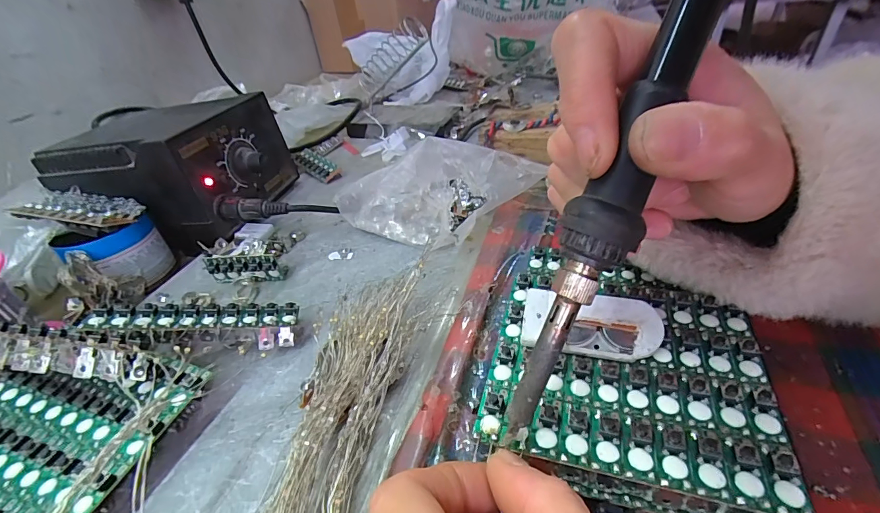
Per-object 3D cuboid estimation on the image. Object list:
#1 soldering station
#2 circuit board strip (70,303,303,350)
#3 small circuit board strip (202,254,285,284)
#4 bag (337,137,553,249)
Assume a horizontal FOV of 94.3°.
[{"bbox_3d":[-0.205,-0.074,0.330,0.137,0.082,0.129,11,40,21],"label":"soldering station"},{"bbox_3d":[-0.122,0.035,0.204,0.093,0.013,0.025,3,34,-16],"label":"circuit board strip"},{"bbox_3d":[-0.125,0.008,0.260,0.045,0.023,0.006,-3,37,4],"label":"small circuit board strip"},{"bbox_3d":[-0.007,-0.047,0.289,0.149,0.058,0.061,-10,35,15],"label":"bag"}]

